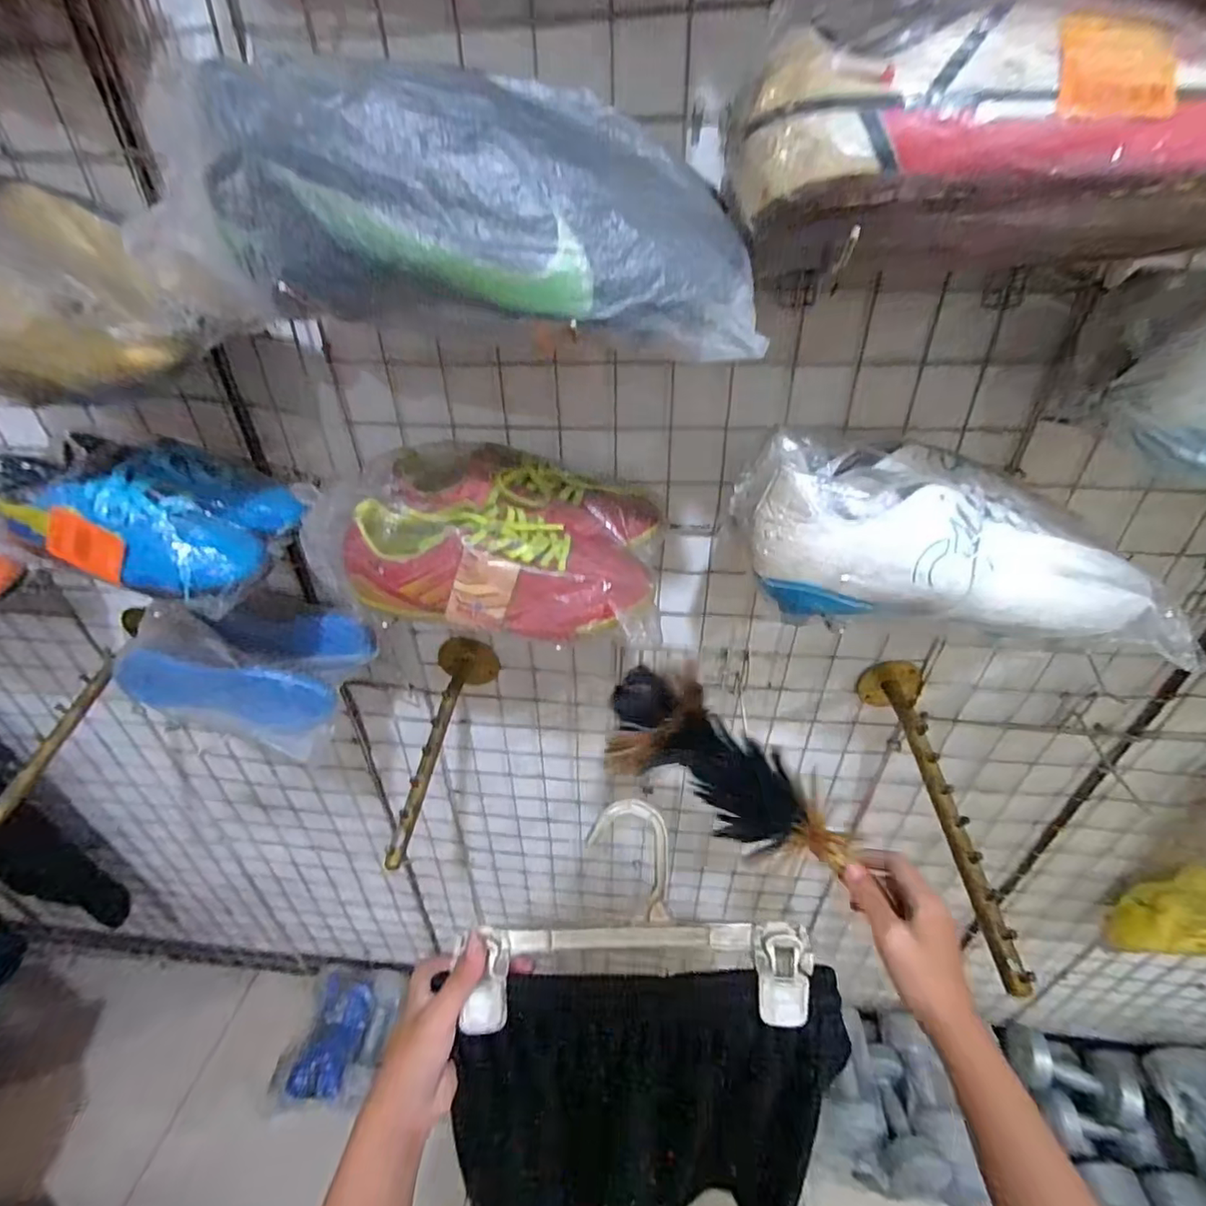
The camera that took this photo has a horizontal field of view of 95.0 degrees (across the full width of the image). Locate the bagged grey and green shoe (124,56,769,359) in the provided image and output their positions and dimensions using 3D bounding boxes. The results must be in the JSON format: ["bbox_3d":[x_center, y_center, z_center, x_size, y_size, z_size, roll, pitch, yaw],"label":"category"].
[{"bbox_3d":[-0.082,-0.201,0.285,0.315,0.108,0.096,8,37,12],"label":"bagged grey and green shoe"}]

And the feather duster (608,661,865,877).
[{"bbox_3d":[0.096,0.137,0.432,0.219,0.067,0.052,37,41,-3],"label":"feather duster"}]

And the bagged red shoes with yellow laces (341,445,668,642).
[{"bbox_3d":[-0.067,-0.053,0.426,0.226,0.088,0.136,7,37,11],"label":"bagged red shoes with yellow laces"}]

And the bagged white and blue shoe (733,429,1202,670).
[{"bbox_3d":[0.227,-0.050,0.380,0.254,0.089,0.121,5,37,8],"label":"bagged white and blue shoe"}]

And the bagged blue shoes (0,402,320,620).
[{"bbox_3d":[-0.368,-0.087,0.437,0.209,0.107,0.124,6,37,9],"label":"bagged blue shoes"}]

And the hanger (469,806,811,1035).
[{"bbox_3d":[0.026,0.220,0.398,0.230,0.027,0.141,-1,75,1],"label":"hanger"}]

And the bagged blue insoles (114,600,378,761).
[{"bbox_3d":[-0.346,0.060,0.554,0.189,0.125,0.105,5,37,8],"label":"bagged blue insoles"}]

